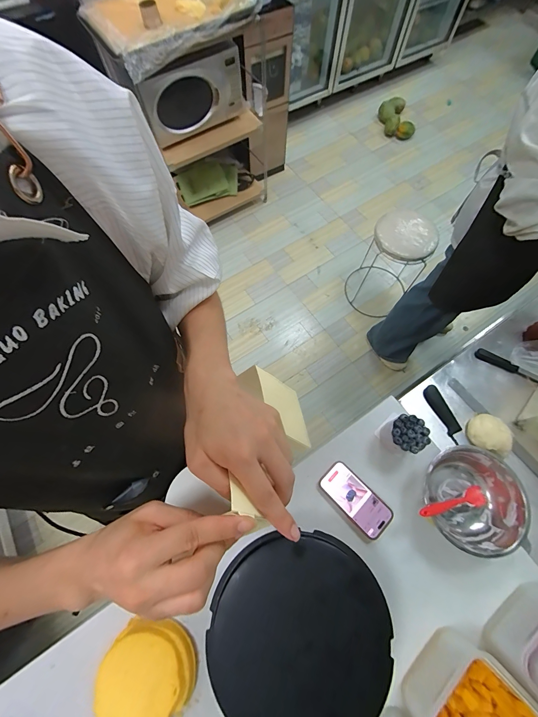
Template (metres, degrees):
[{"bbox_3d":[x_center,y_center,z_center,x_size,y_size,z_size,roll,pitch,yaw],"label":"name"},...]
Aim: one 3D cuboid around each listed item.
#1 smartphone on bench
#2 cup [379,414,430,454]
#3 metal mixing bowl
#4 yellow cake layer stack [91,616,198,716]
[{"bbox_3d":[0.181,0.294,0.618,0.152,0.013,0.075,42,74,14],"label":"smartphone on bench"},{"bbox_3d":[0.286,0.165,0.635,0.067,0.090,0.072,0,69,0],"label":"cup"},{"bbox_3d":[0.401,0.281,0.601,0.179,0.067,0.189,8,69,3],"label":"metal mixing bowl"},{"bbox_3d":[-0.213,0.541,0.500,0.169,0.039,0.147,5,69,1],"label":"yellow cake layer stack"}]

